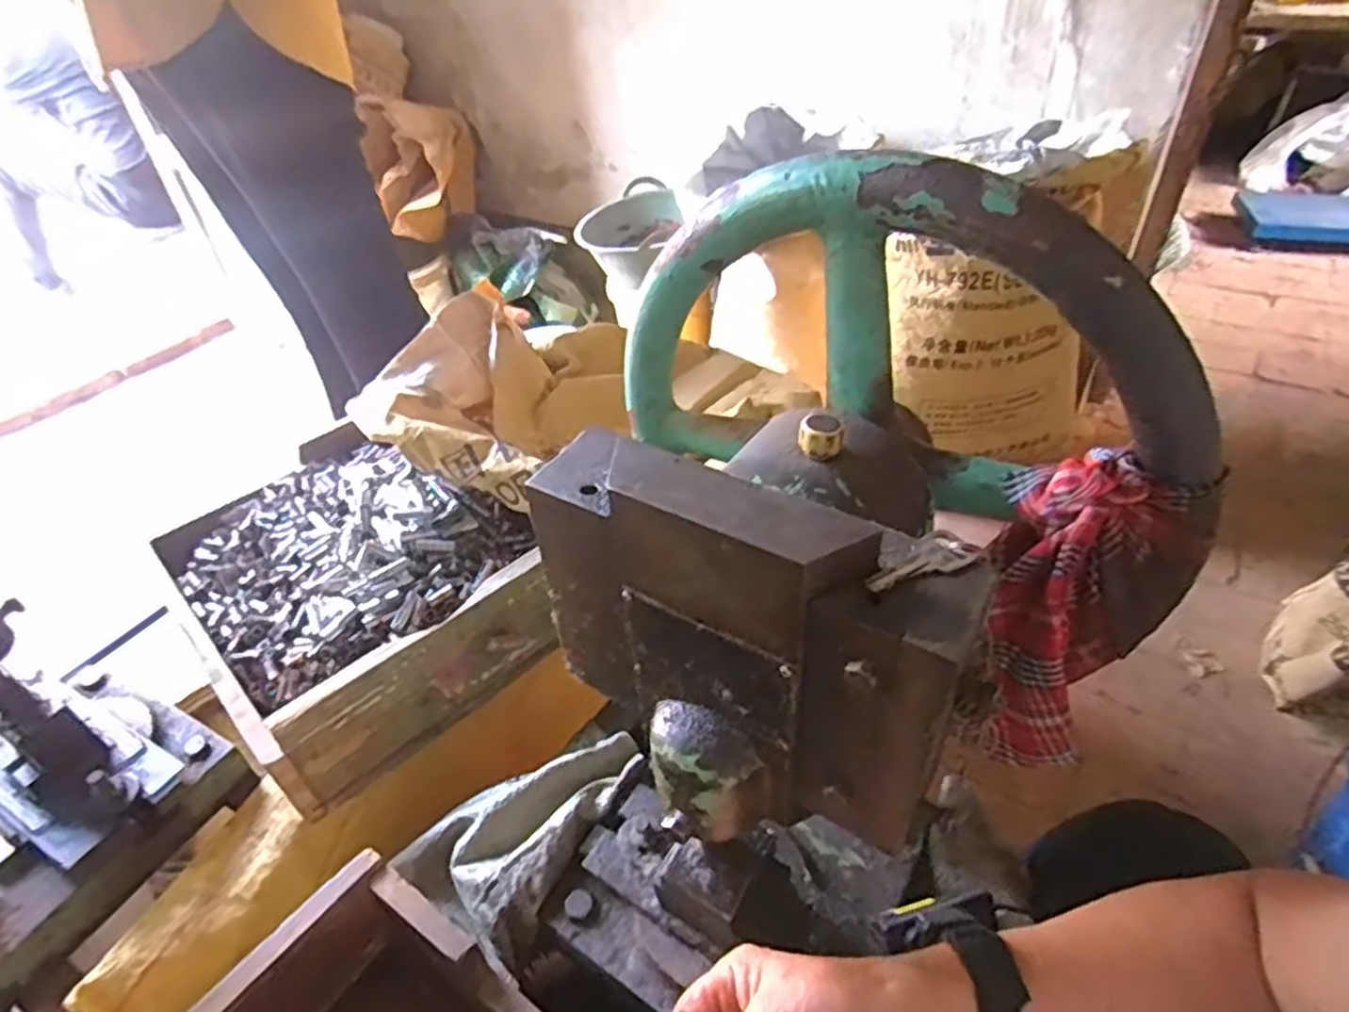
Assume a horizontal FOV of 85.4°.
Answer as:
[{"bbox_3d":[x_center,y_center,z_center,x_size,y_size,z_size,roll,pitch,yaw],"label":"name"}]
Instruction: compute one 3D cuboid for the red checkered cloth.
[{"bbox_3d":[0.205,0.051,0.397,0.075,0.184,0.092,-30,45,-29],"label":"red checkered cloth"}]

